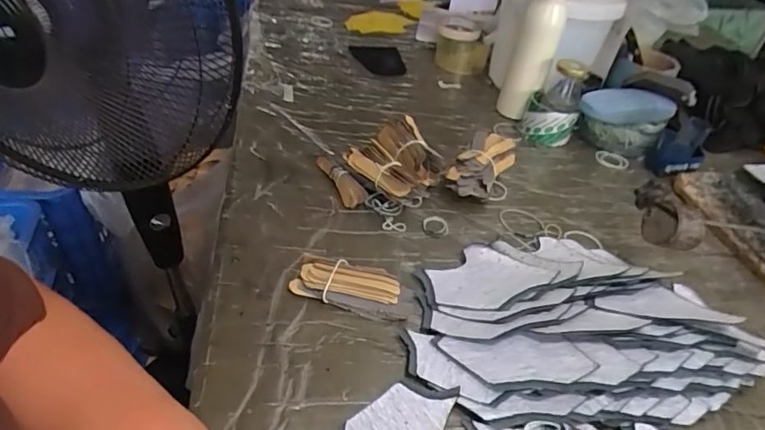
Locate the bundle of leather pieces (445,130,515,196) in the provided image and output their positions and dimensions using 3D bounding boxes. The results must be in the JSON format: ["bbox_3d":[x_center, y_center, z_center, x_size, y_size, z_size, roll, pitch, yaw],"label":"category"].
[{"bbox_3d":[0.140,-0.066,0.686,0.072,0.053,0.132,22,40,17],"label":"bundle of leather pieces"}]

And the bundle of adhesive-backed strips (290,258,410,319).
[{"bbox_3d":[-0.031,0.070,0.500,0.112,0.020,0.048,13,38,7],"label":"bundle of adhesive-backed strips"}]

